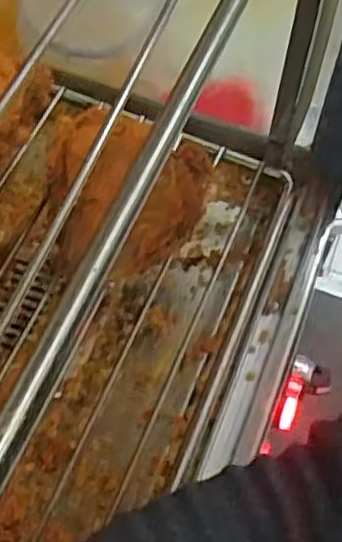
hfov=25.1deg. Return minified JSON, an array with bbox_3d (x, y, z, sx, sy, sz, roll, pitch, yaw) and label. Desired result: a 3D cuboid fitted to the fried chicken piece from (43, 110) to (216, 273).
[{"bbox_3d":[-0.021,-0.036,0.375,0.079,0.036,0.078,5,57,0],"label":"fried chicken piece"}]

